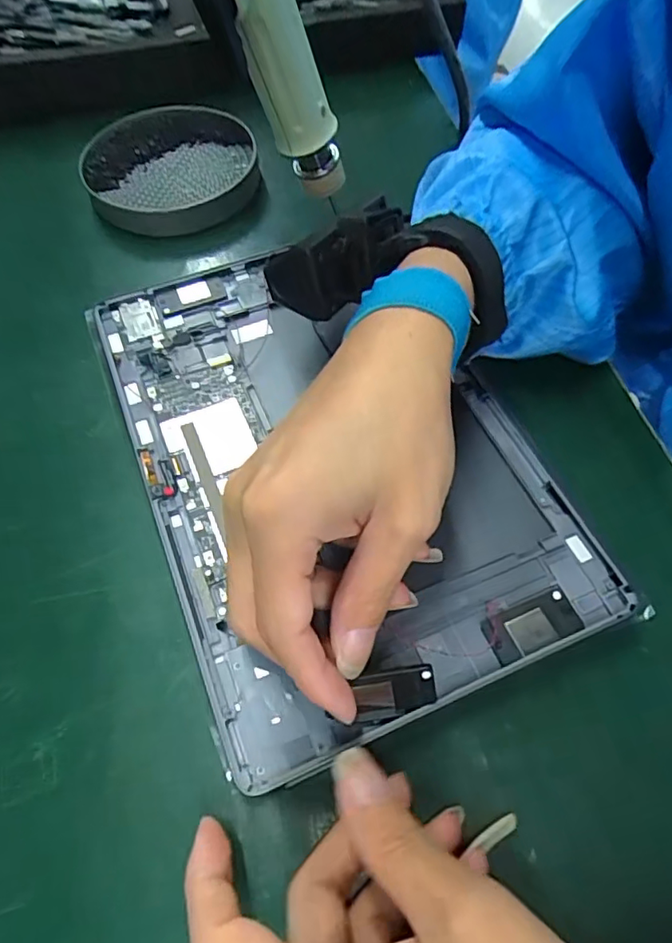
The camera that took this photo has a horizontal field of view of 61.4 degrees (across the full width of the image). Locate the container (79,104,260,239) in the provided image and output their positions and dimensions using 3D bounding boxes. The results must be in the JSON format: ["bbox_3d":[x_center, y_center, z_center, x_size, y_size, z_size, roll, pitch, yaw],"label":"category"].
[{"bbox_3d":[-0.110,-0.201,0.383,0.113,0.031,0.109,-1,59,1],"label":"container"}]

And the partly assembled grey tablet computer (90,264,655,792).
[{"bbox_3d":[-0.006,-0.014,0.270,0.168,0.021,0.253,-22,61,-11],"label":"partly assembled grey tablet computer"}]

